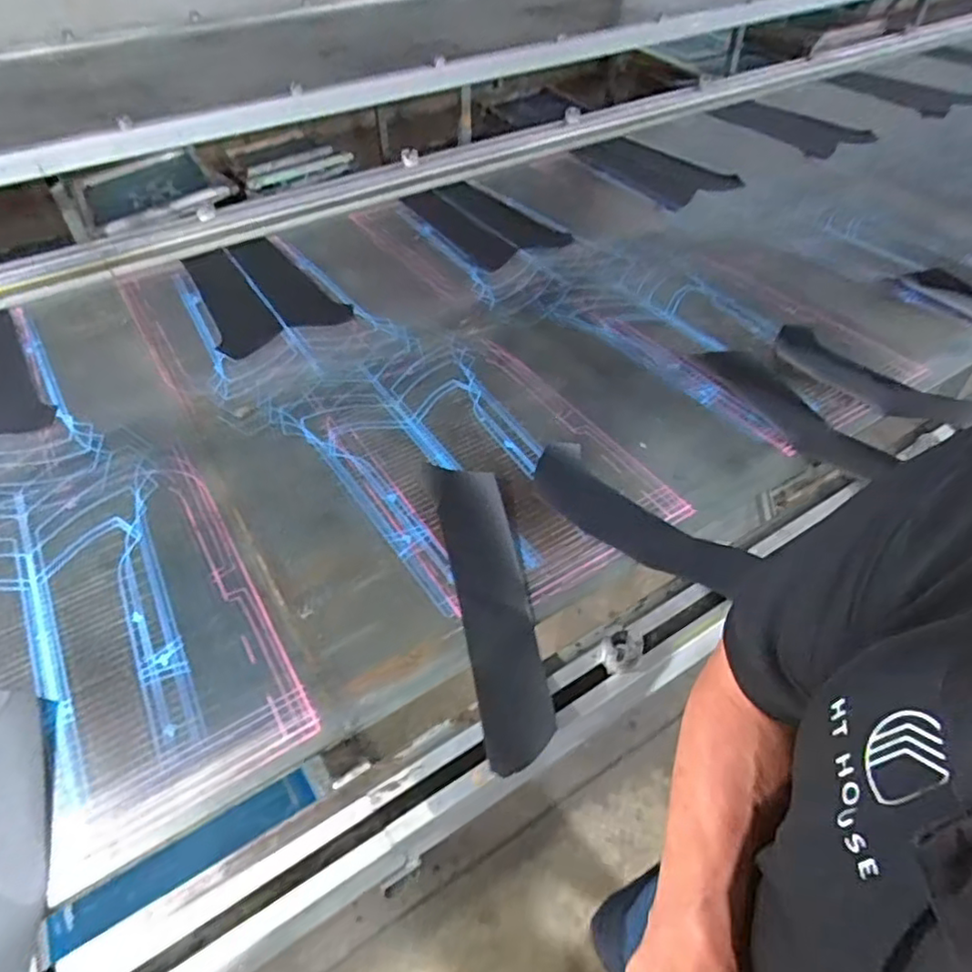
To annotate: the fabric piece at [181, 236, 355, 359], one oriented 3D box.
[{"bbox_3d":[-0.420,-0.367,1.192,0.210,0.019,0.392,-23,50,-22],"label":"fabric piece"}]

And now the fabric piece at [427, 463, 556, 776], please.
[{"bbox_3d":[0.007,0.109,0.699,0.079,0.053,0.404,-8,46,-8],"label":"fabric piece"}]

